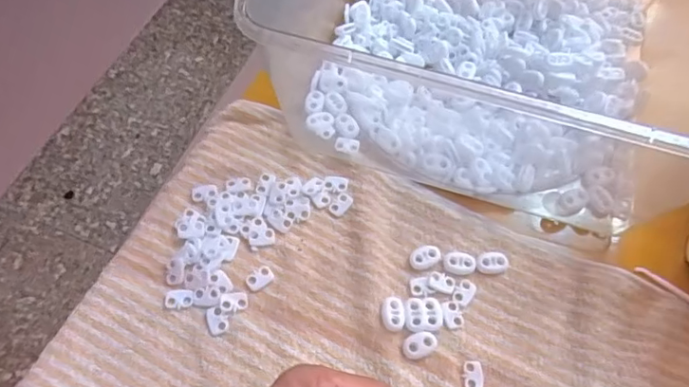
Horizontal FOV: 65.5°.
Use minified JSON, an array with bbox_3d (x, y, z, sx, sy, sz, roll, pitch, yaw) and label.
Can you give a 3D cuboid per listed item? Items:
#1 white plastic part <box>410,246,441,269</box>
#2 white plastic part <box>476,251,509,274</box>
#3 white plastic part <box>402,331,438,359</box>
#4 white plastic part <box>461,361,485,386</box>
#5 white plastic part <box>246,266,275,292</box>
[{"bbox_3d":[0.056,0.045,0.374,0.021,0.005,0.014,-12,62,-10],"label":"white plastic part"},{"bbox_3d":[0.103,0.048,0.374,0.021,0.005,0.016,-1,61,-3],"label":"white plastic part"},{"bbox_3d":[0.049,0.097,0.343,0.023,0.004,0.015,-17,63,-12],"label":"white plastic part"},{"bbox_3d":[0.082,0.115,0.337,0.013,0.004,0.018,13,61,5],"label":"white plastic part"},{"bbox_3d":[-0.057,0.057,0.363,0.019,0.004,0.012,-34,67,-20],"label":"white plastic part"}]

